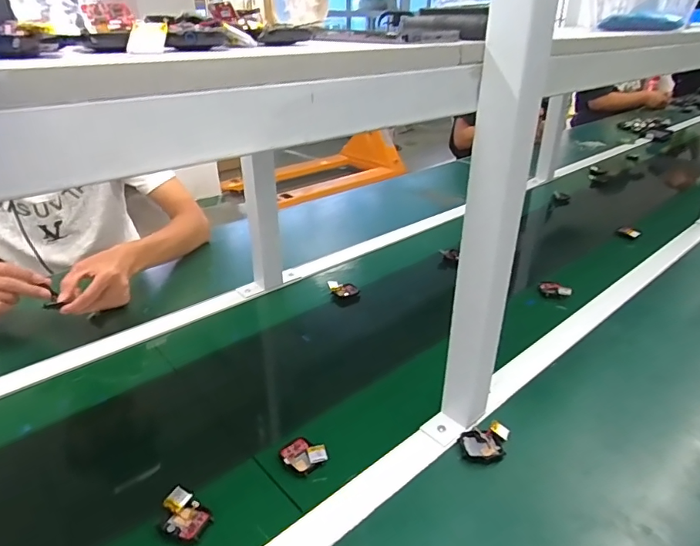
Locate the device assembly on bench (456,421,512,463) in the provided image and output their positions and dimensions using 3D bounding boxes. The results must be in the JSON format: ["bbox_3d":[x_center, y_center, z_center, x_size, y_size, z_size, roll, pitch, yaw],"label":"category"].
[{"bbox_3d":[0.157,0.192,0.544,0.062,0.011,0.044,-8,29,-15],"label":"device assembly on bench"}]

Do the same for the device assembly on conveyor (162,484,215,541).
[{"bbox_3d":[-0.162,0.236,0.468,0.051,0.014,0.039,15,31,25],"label":"device assembly on conveyor"}]

